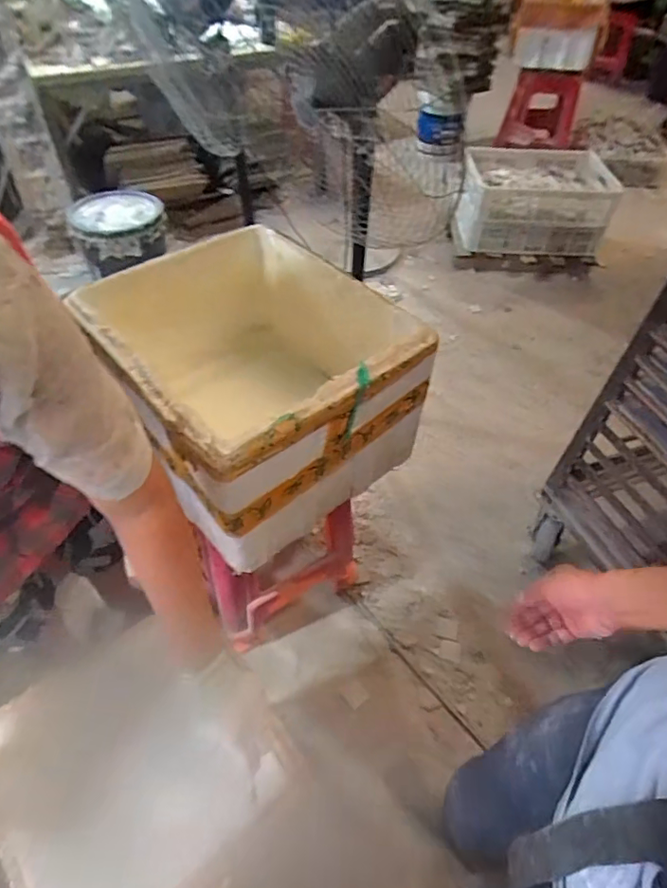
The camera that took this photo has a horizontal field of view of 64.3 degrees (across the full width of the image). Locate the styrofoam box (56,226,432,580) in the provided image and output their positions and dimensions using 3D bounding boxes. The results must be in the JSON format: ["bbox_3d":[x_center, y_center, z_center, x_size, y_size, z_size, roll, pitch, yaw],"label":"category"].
[{"bbox_3d":[-0.146,-0.110,0.901,0.387,0.289,0.474,-33,59,-26],"label":"styrofoam box"}]

